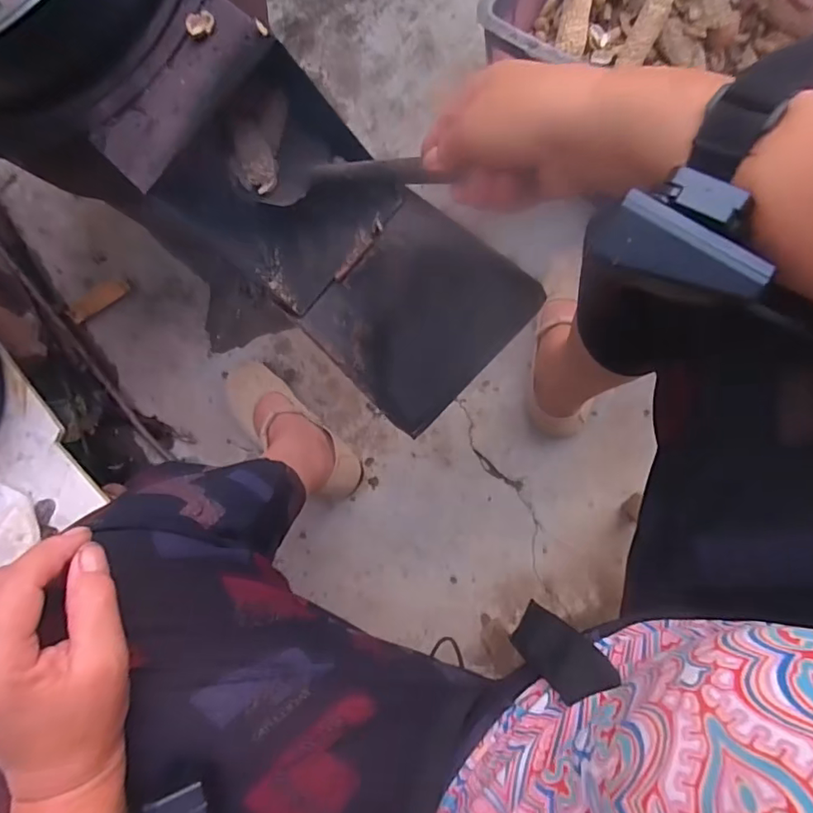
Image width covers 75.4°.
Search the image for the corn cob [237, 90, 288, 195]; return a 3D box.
[{"bbox_3d":[-0.150,-0.272,0.537,0.035,0.038,0.095,9,89,9],"label":"corn cob"}]

